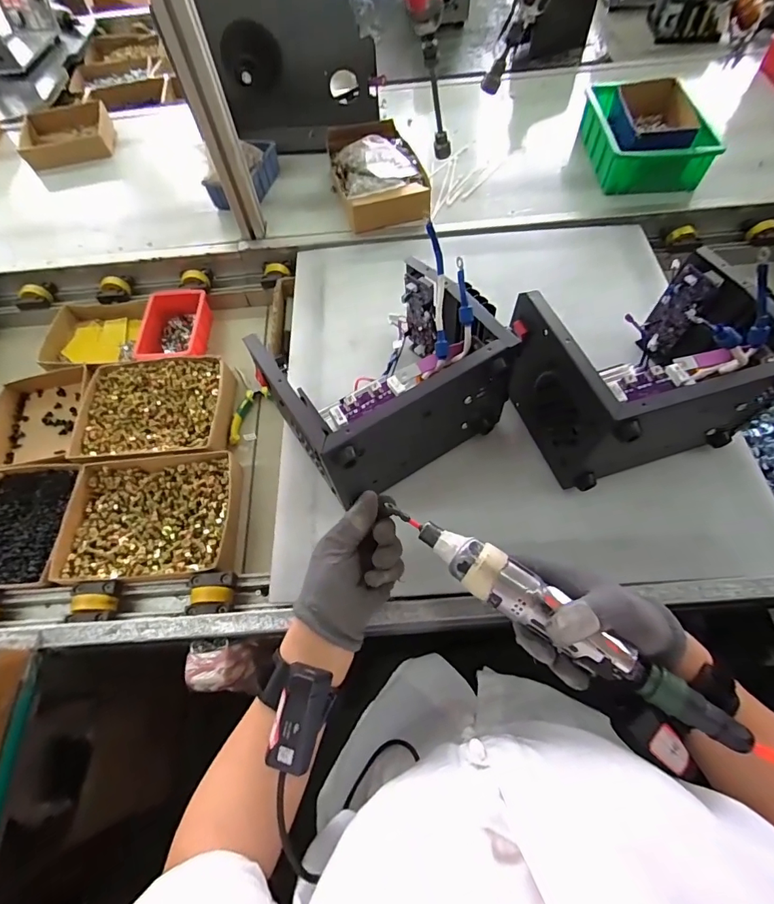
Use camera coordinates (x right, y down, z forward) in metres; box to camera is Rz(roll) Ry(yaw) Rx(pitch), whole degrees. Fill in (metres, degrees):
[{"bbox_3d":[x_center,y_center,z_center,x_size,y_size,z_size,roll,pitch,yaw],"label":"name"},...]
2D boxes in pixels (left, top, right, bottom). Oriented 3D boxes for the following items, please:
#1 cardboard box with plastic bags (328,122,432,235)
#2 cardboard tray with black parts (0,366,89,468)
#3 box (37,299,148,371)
[{"bbox_3d":[-0.016,-0.491,0.771,0.149,0.070,0.212,-15,62,-4],"label":"cardboard box with plastic bags"},{"bbox_3d":[-0.547,-0.053,0.696,0.155,0.048,0.197,-9,62,-1],"label":"cardboard tray with black parts"},{"bbox_3d":[-0.512,-0.200,0.766,0.156,0.043,0.142,-6,62,0],"label":"box"}]

